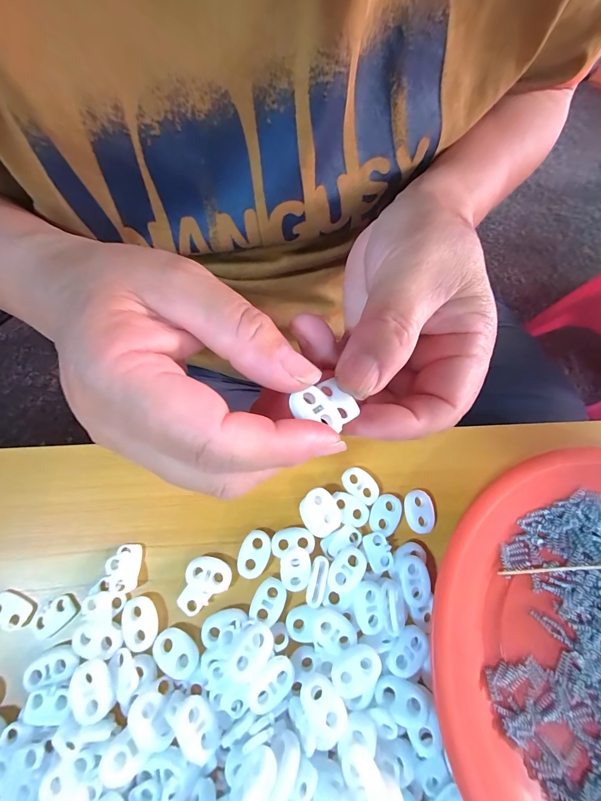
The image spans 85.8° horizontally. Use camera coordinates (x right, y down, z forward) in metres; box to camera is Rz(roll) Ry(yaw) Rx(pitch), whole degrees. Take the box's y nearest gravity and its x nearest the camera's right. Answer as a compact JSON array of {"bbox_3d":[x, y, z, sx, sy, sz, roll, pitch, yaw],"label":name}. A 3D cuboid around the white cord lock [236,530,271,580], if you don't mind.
[{"bbox_3d":[-0.023,0.078,0.164,0.015,0.004,0.022,14,71,2],"label":"white cord lock"}]

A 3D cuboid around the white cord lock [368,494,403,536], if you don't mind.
[{"bbox_3d":[0.046,0.060,0.172,0.015,0.004,0.021,26,72,6],"label":"white cord lock"}]

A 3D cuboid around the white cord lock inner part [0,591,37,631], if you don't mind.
[{"bbox_3d":[-0.137,0.099,0.152,0.020,0.004,0.013,19,71,4],"label":"white cord lock inner part"}]

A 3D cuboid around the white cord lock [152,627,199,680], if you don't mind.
[{"bbox_3d":[-0.057,0.115,0.147,0.022,0.004,0.015,27,72,6],"label":"white cord lock"}]

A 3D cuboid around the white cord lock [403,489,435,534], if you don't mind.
[{"bbox_3d":[0.065,0.060,0.177,0.015,0.004,0.022,6,71,-1],"label":"white cord lock"}]

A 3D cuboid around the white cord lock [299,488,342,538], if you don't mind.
[{"bbox_3d":[0.010,0.058,0.167,0.018,0.010,0.022,-32,76,-13],"label":"white cord lock"}]

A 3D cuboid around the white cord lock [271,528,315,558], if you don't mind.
[{"bbox_3d":[-0.004,0.072,0.166,0.022,0.004,0.013,-5,71,-5],"label":"white cord lock"}]

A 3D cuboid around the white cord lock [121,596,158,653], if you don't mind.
[{"bbox_3d":[-0.076,0.104,0.151,0.015,0.004,0.022,-18,73,-9],"label":"white cord lock"}]

